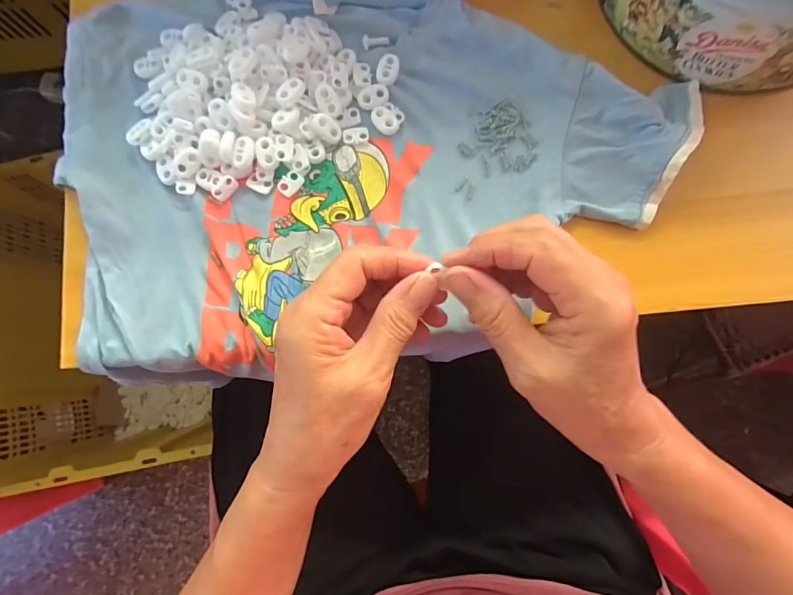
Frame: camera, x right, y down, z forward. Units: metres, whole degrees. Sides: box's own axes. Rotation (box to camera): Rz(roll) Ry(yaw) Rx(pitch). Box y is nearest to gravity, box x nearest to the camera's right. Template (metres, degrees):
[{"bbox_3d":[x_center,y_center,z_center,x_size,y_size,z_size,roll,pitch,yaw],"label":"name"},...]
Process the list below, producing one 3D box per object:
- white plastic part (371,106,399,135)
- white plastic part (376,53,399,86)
[{"bbox_3d":[-0.008,-0.126,0.303,0.015,0.004,0.023,-40,82,-3],"label":"white plastic part"},{"bbox_3d":[-0.006,-0.163,0.305,0.015,0.004,0.023,12,83,4],"label":"white plastic part"}]

